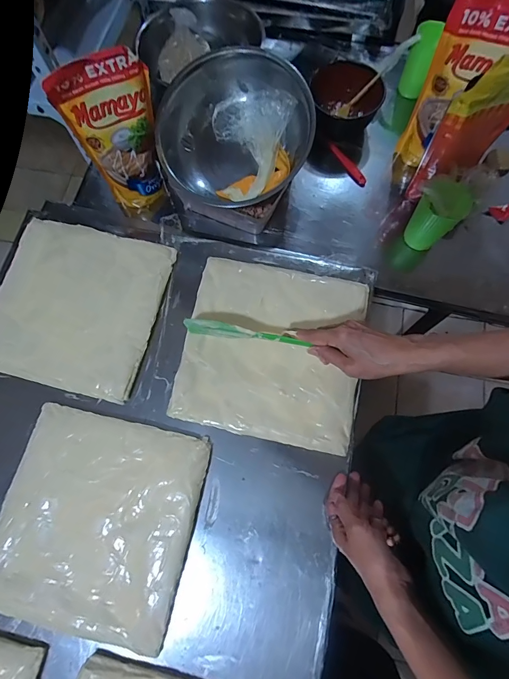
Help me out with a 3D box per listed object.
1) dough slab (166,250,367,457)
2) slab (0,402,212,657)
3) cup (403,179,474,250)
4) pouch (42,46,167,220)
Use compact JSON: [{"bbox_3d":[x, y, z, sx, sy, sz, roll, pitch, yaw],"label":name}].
[{"bbox_3d":[0.024,0.011,0.511,0.246,0.028,0.250,11,73,3],"label":"dough slab"},{"bbox_3d":[-0.205,0.231,0.456,0.247,0.014,0.249,12,73,3],"label":"slab"},{"bbox_3d":[0.305,-0.207,0.603,0.069,0.130,0.070,0,74,1],"label":"cup"},{"bbox_3d":[-0.213,-0.316,0.593,0.131,0.271,0.048,-22,75,-5],"label":"pouch"}]

